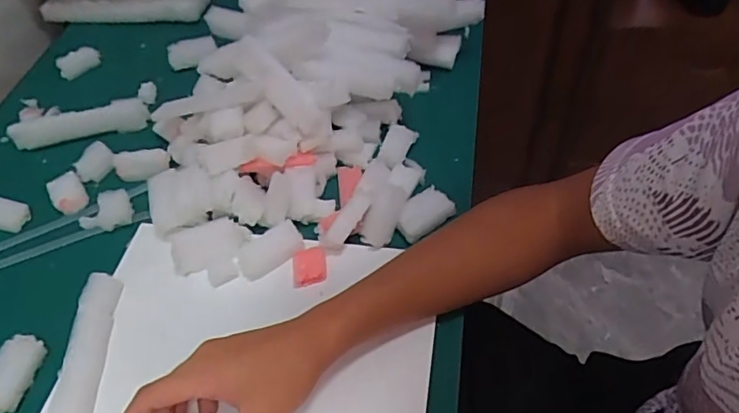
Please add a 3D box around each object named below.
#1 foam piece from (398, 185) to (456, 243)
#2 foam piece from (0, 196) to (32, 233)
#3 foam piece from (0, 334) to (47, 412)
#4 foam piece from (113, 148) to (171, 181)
[{"bbox_3d":[0.050,0.006,0.511,0.052,0.021,0.030,-31,55,-19],"label":"foam piece"},{"bbox_3d":[-0.381,0.006,0.561,0.061,0.015,0.030,9,53,12],"label":"foam piece"},{"bbox_3d":[-0.293,0.137,0.446,0.028,0.020,0.062,7,52,11],"label":"foam piece"},{"bbox_3d":[-0.242,-0.045,0.581,0.057,0.029,0.019,-6,51,-1],"label":"foam piece"}]

